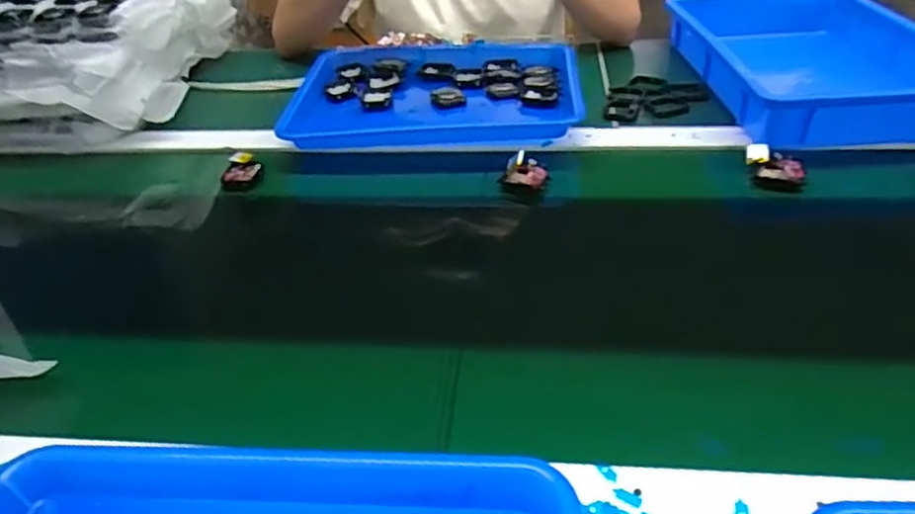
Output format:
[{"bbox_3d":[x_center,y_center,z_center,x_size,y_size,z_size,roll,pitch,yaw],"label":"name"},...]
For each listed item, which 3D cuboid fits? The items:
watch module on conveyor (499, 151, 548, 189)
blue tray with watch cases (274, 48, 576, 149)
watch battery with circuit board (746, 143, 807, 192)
[{"bbox_3d":[0.069,-0.087,0.647,0.042,0.023,0.028,19,44,27],"label":"watch module on conveyor"},{"bbox_3d":[-0.025,-0.199,0.785,0.331,0.036,0.221,-2,38,3],"label":"blue tray with watch cases"},{"bbox_3d":[0.309,-0.087,0.637,0.056,0.033,0.022,18,44,26],"label":"watch battery with circuit board"}]

